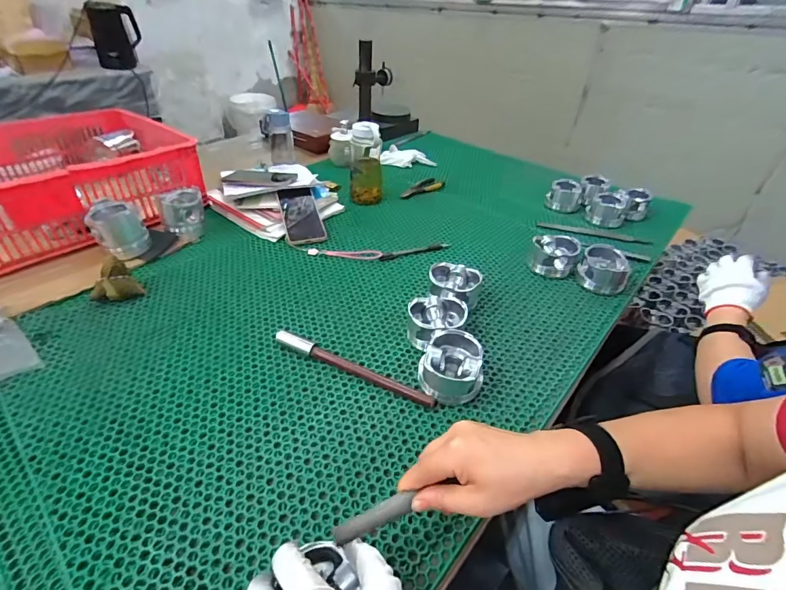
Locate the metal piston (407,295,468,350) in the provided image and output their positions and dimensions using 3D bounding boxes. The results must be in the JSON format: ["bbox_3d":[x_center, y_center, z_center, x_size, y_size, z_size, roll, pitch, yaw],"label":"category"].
[{"bbox_3d":[0.065,0.044,0.587,0.089,0.055,0.074,-7,40,-13],"label":"metal piston"}]

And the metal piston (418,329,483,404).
[{"bbox_3d":[0.078,0.096,0.520,0.083,0.052,0.089,6,39,3],"label":"metal piston"}]

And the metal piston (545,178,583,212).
[{"bbox_3d":[0.436,-0.252,0.991,0.083,0.051,0.087,22,42,22],"label":"metal piston"}]

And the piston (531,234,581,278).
[{"bbox_3d":[0.306,-0.074,0.748,0.077,0.058,0.077,12,39,11],"label":"piston"}]

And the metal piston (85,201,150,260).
[{"bbox_3d":[-0.512,-0.123,0.732,0.083,0.084,0.078,-30,49,-34],"label":"metal piston"}]

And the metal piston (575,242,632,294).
[{"bbox_3d":[0.385,-0.047,0.716,0.080,0.054,0.085,22,42,22],"label":"metal piston"}]

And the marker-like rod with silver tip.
[{"bbox_3d":[-0.055,0.098,0.543,0.242,0.022,0.023,18,41,18],"label":"marker-like rod with silver tip"}]

